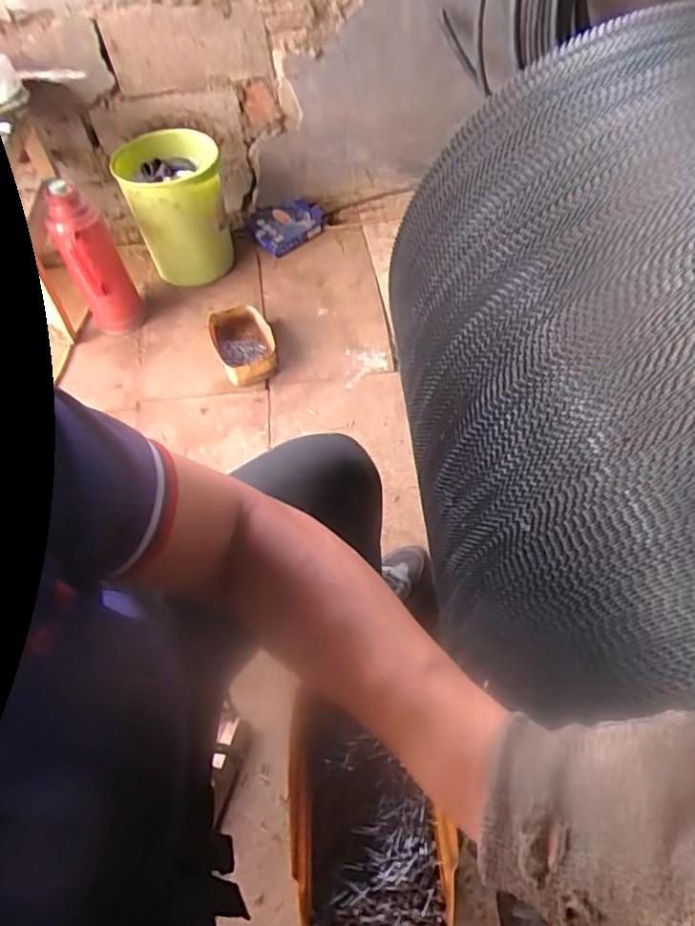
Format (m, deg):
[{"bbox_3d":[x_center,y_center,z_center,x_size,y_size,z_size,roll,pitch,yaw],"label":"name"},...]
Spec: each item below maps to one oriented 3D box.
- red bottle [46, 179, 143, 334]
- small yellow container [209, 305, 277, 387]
[{"bbox_3d":[-0.548,-0.442,1.279,0.114,0.332,0.105,-29,62,-19],"label":"red bottle"},{"bbox_3d":[-0.236,-0.268,1.340,0.135,0.061,0.200,-14,58,-10],"label":"small yellow container"}]

